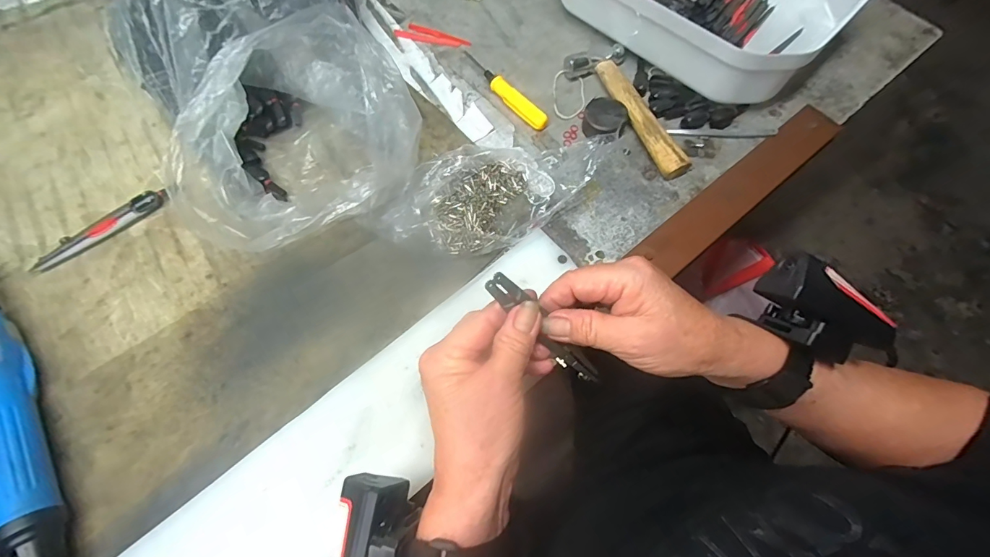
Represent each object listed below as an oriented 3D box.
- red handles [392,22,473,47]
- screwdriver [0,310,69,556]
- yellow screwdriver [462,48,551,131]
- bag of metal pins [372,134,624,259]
[{"bbox_3d":[-0.065,-0.257,0.453,0.080,0.004,0.020,13,69,5],"label":"red handles"},{"bbox_3d":[-0.321,0.116,0.285,0.029,0.032,0.218,-28,71,-11],"label":"screwdriver"},{"bbox_3d":[0.007,-0.186,0.420,0.017,0.013,0.120,-39,73,-15],"label":"yellow screwdriver"},{"bbox_3d":[0.001,-0.080,0.369,0.191,0.028,0.099,-41,74,-15],"label":"bag of metal pins"}]

